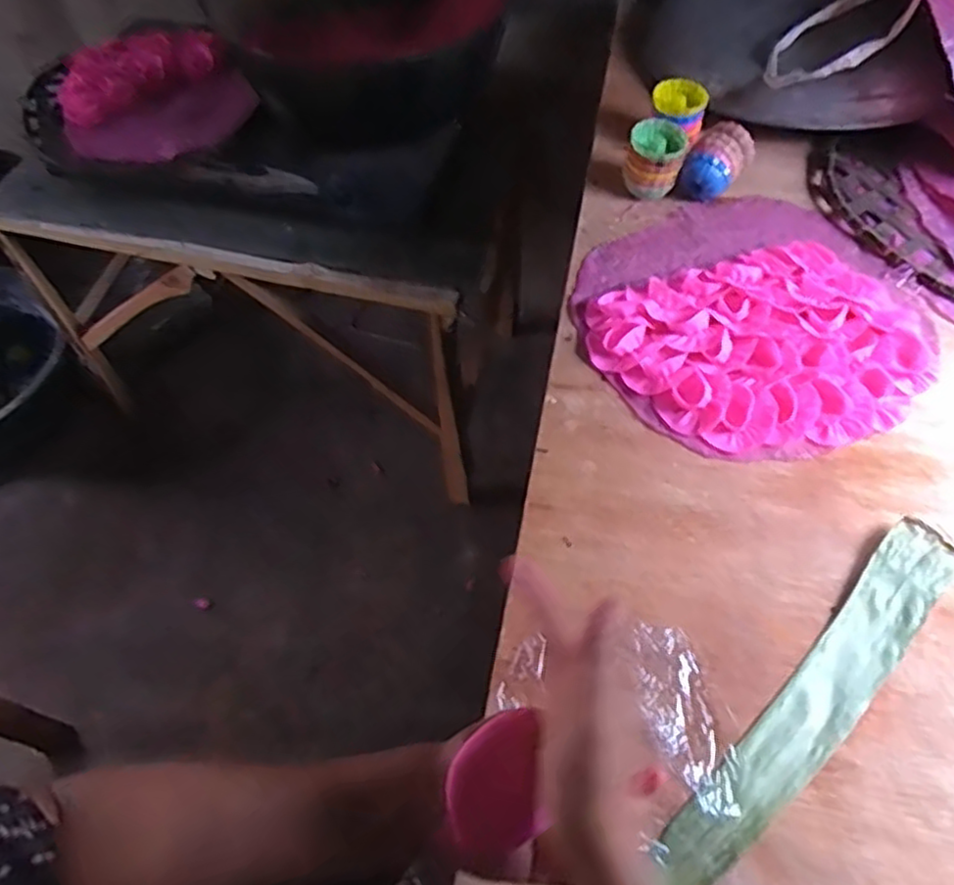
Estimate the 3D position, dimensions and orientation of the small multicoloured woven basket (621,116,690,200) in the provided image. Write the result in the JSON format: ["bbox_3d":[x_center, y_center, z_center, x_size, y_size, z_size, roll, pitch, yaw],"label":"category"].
[{"bbox_3d":[0.203,-0.320,0.802,0.062,0.077,0.064,-1,57,2],"label":"small multicoloured woven basket"}]

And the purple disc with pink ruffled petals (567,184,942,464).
[{"bbox_3d":[0.275,-0.136,0.706,0.326,0.028,0.327,-1,57,2],"label":"purple disc with pink ruffled petals"}]

